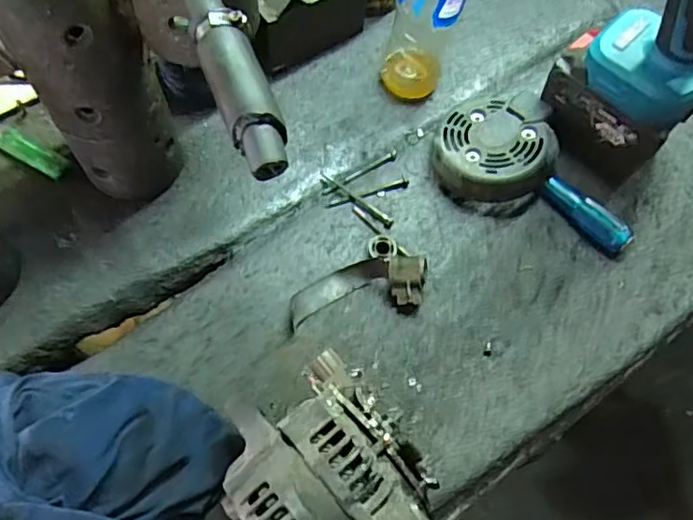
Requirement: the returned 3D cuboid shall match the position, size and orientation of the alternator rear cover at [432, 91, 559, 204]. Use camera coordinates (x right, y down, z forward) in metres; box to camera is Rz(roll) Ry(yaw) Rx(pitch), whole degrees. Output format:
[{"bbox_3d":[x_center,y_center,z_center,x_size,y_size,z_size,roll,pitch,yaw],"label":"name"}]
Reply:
[{"bbox_3d":[0.143,-0.106,0.565,0.117,0.042,0.112,7,64,2],"label":"alternator rear cover"}]

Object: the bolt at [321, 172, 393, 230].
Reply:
[{"bbox_3d":[0.008,-0.058,0.557,0.085,0.007,0.008,36,69,15],"label":"bolt"}]

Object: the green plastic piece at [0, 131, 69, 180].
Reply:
[{"bbox_3d":[-0.302,-0.102,0.563,0.075,0.010,0.023,26,66,11],"label":"green plastic piece"}]

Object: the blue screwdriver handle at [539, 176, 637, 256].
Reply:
[{"bbox_3d":[0.224,-0.043,0.553,0.023,0.031,0.092,-39,71,-18],"label":"blue screwdriver handle"}]

